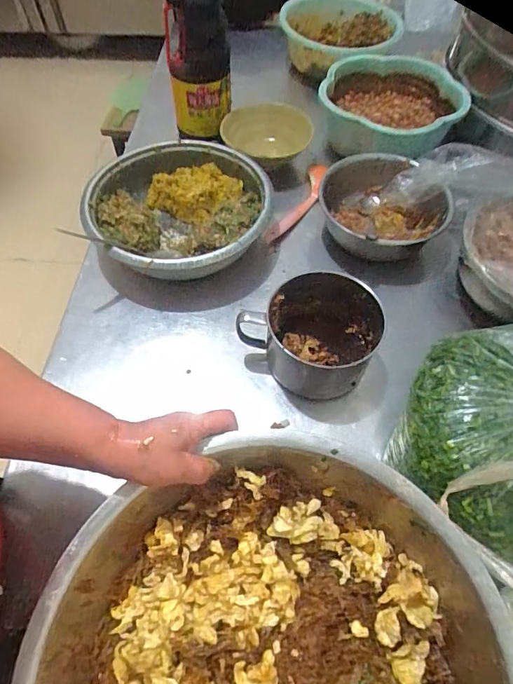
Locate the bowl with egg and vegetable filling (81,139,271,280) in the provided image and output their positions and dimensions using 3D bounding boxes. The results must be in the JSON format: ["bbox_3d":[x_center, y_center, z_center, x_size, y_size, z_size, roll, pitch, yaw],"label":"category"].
[{"bbox_3d":[-0.122,-0.208,0.685,0.275,0.085,0.296,-1,59,1],"label":"bowl with egg and vegetable filling"}]

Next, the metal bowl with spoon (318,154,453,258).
[{"bbox_3d":[0.207,-0.217,0.690,0.166,0.073,0.208,-17,60,-9],"label":"metal bowl with spoon"}]

